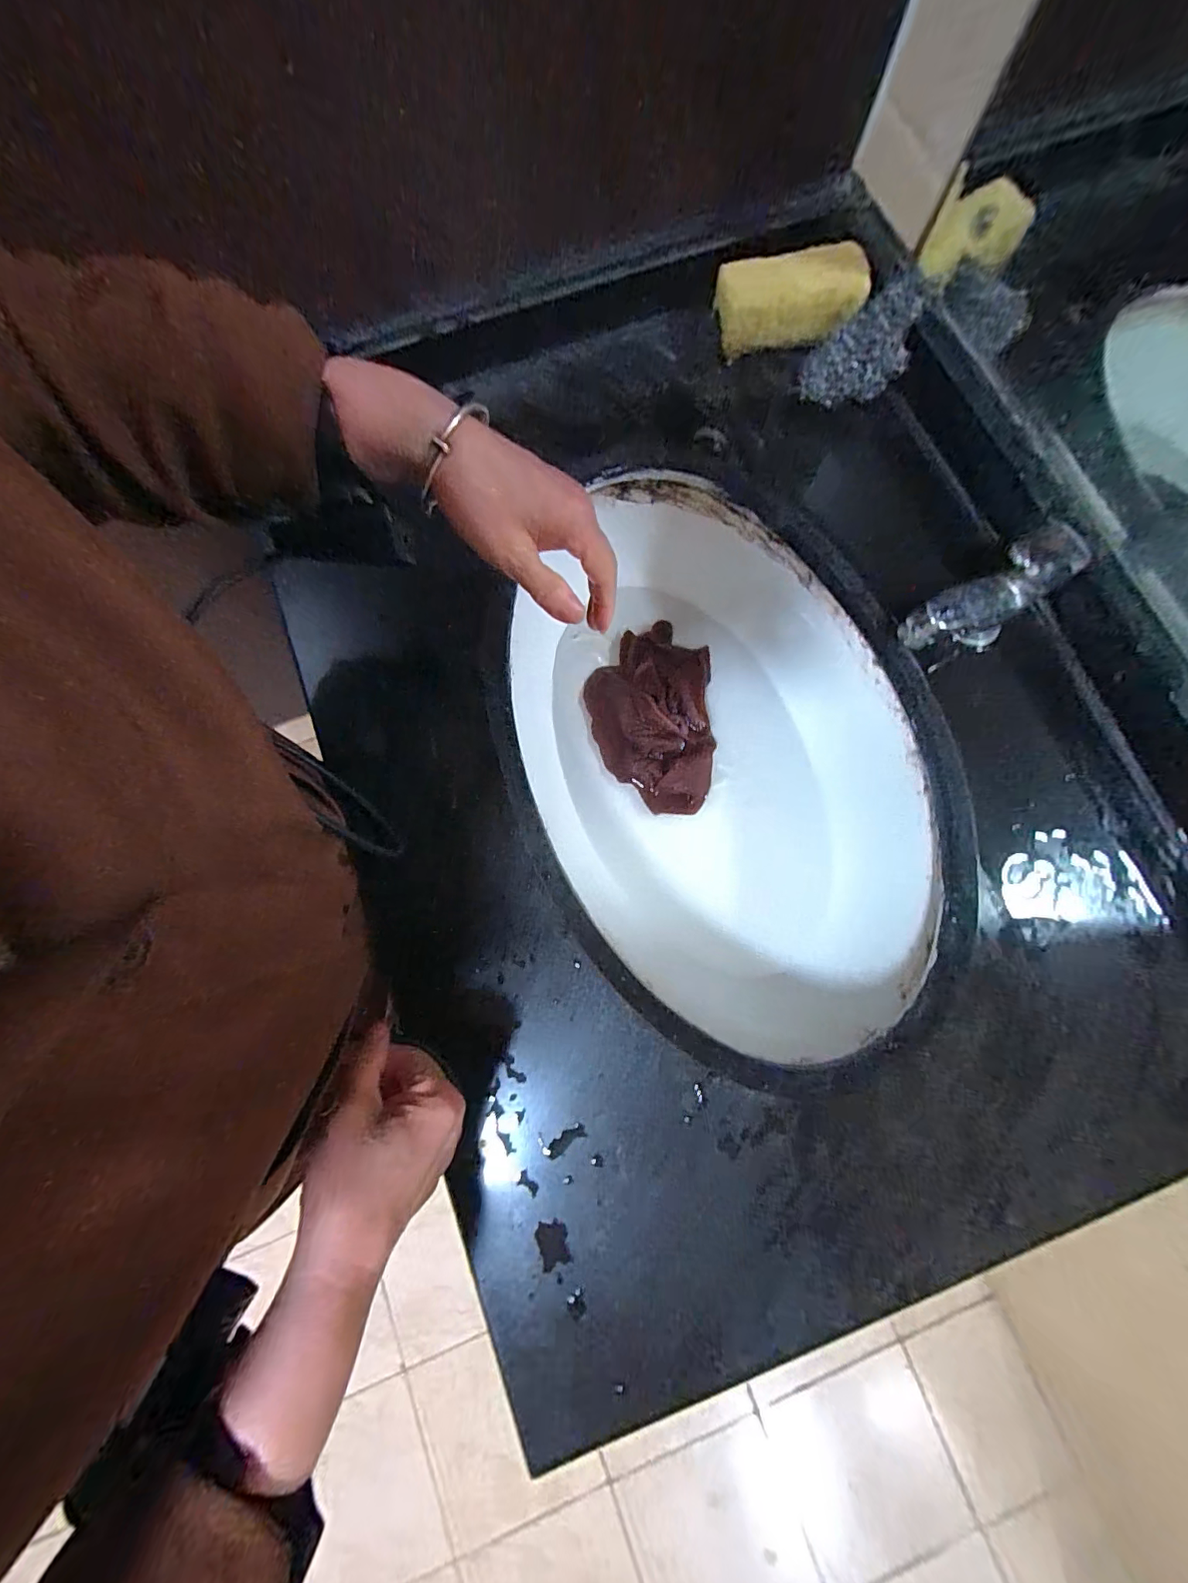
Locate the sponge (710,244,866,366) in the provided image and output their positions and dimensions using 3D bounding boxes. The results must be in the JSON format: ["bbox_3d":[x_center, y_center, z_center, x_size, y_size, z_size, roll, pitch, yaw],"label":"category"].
[{"bbox_3d":[0.175,-0.442,0.460,0.123,0.054,0.052,-4,79,0],"label":"sponge"}]

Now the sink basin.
[{"bbox_3d":[0.104,-0.044,0.479,0.308,0.137,0.496,-19,79,-3],"label":"sink basin"}]

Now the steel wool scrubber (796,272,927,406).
[{"bbox_3d":[0.230,-0.371,0.429,0.103,0.027,0.062,-33,97,27],"label":"steel wool scrubber"}]

